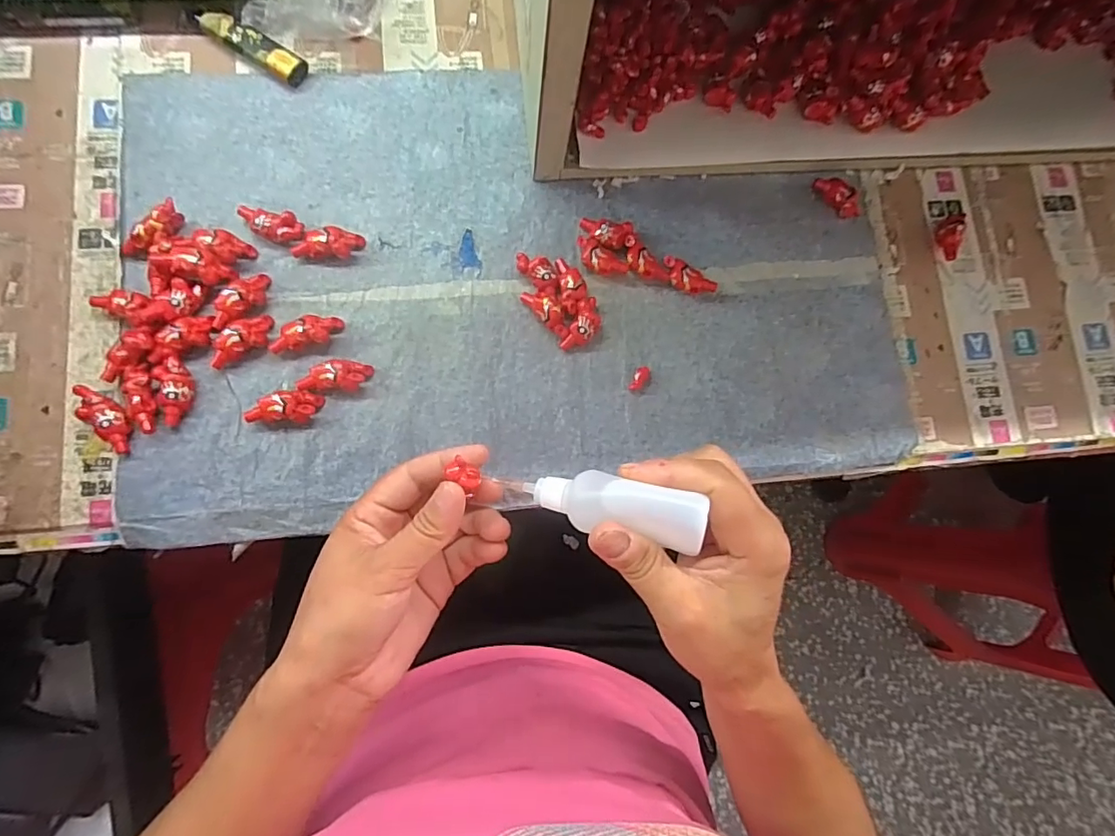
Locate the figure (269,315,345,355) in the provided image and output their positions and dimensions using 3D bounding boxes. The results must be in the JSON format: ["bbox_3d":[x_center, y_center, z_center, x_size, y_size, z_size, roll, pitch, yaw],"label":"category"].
[{"bbox_3d":[-0.153,-0.052,0.325,0.042,0.017,0.017,-17,84,-8],"label":"figure"}]

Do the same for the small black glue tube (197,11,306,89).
[{"bbox_3d":[-0.200,-0.245,0.351,0.070,0.011,0.019,29,80,-1],"label":"small black glue tube"}]

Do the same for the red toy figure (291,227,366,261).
[{"bbox_3d":[-0.145,-0.110,0.335,0.041,0.014,0.018,3,82,-6],"label":"red toy figure"}]

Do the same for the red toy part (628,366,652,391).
[{"bbox_3d":[0.055,-0.026,0.348,0.011,0.007,0.019,38,80,0],"label":"red toy part"}]

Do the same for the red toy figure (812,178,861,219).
[{"bbox_3d":[0.201,-0.159,0.381,0.014,0.017,0.038,-44,90,-9],"label":"red toy figure"}]

